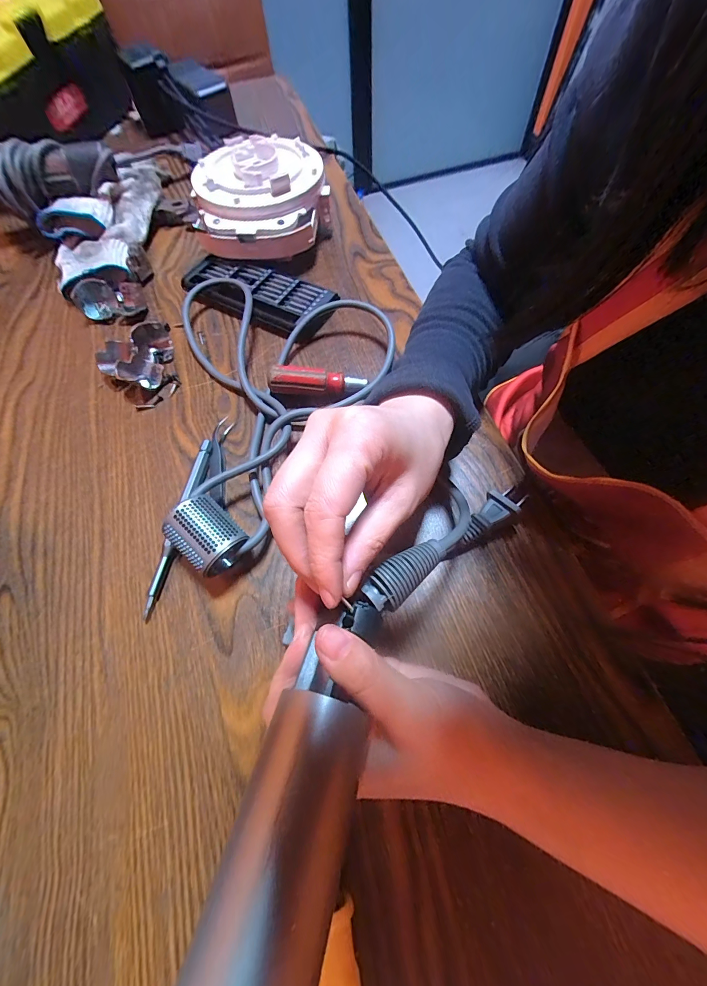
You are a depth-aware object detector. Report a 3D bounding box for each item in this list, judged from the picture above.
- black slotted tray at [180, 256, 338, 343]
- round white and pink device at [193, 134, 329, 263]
[{"bbox_3d":[-0.099,-0.210,0.375,0.167,0.022,0.071,26,68,13],"label":"black slotted tray"},{"bbox_3d":[-0.108,-0.332,0.402,0.149,0.068,0.151,-1,65,1],"label":"round white and pink device"}]

